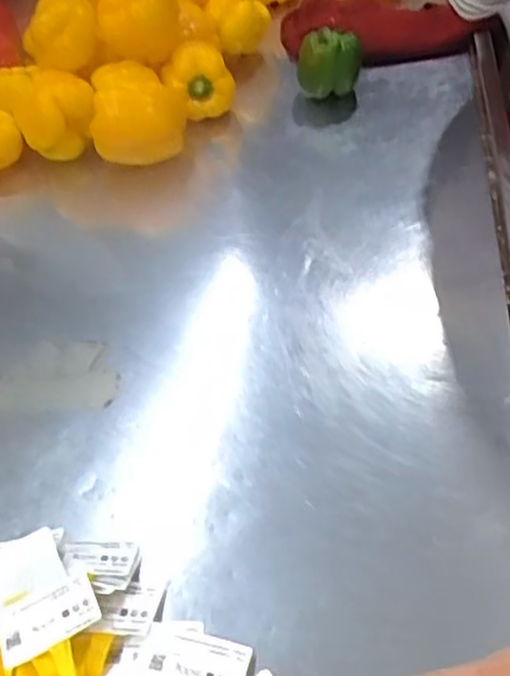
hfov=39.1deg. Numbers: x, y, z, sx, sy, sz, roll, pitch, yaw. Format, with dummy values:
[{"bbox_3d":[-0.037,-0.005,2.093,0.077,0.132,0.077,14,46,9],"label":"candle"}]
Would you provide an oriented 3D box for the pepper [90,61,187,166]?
[{"bbox_3d":[-0.136,-0.263,0.834,0.103,0.092,0.094,-9,44,-2],"label":"pepper"}]

